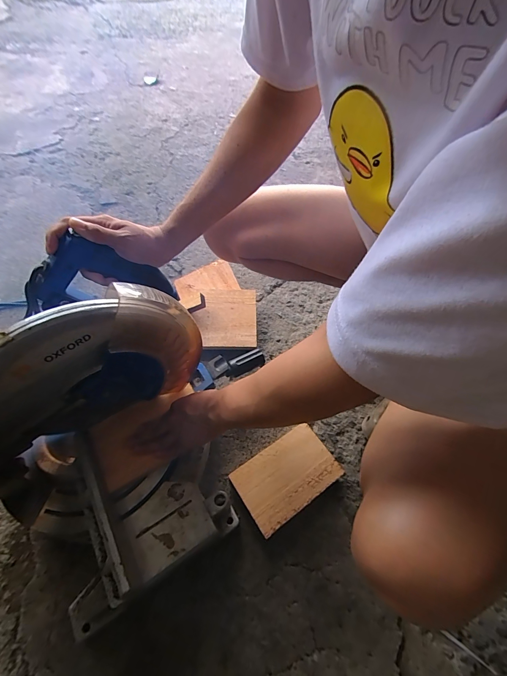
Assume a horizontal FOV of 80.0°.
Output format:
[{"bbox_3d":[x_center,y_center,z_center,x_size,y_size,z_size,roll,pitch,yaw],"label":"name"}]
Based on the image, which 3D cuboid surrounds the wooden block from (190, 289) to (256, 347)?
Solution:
[{"bbox_3d":[-0.063,-0.050,0.692,0.136,0.012,0.147,2,67,-6],"label":"wooden block"}]

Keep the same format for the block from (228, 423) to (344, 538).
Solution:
[{"bbox_3d":[0.057,0.241,0.536,0.170,0.023,0.115,-30,62,-19],"label":"block"}]

